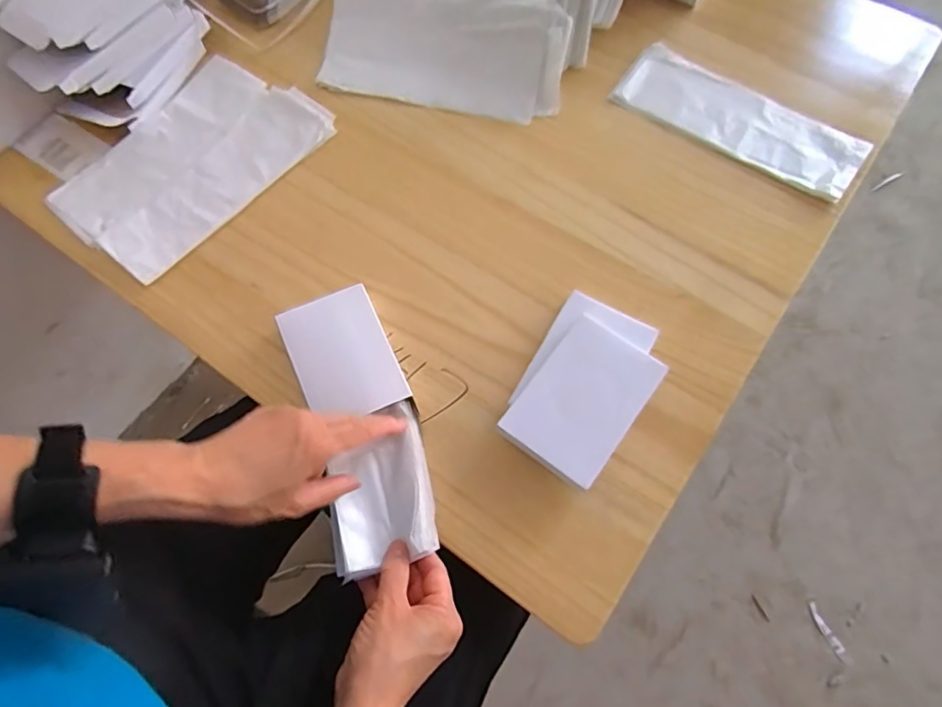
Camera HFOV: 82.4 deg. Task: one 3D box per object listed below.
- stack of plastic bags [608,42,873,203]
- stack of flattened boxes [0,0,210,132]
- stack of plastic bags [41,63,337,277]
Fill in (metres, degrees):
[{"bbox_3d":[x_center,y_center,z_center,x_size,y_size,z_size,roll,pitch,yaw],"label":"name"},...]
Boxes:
[{"bbox_3d":[0.279,-0.249,0.560,0.250,0.015,0.094,33,75,14],"label":"stack of plastic bags"},{"bbox_3d":[-0.380,-0.336,0.566,0.107,0.107,0.191,25,73,10],"label":"stack of flattened boxes"},{"bbox_3d":[-0.291,-0.203,0.566,0.165,0.011,0.259,40,77,16],"label":"stack of plastic bags"}]

